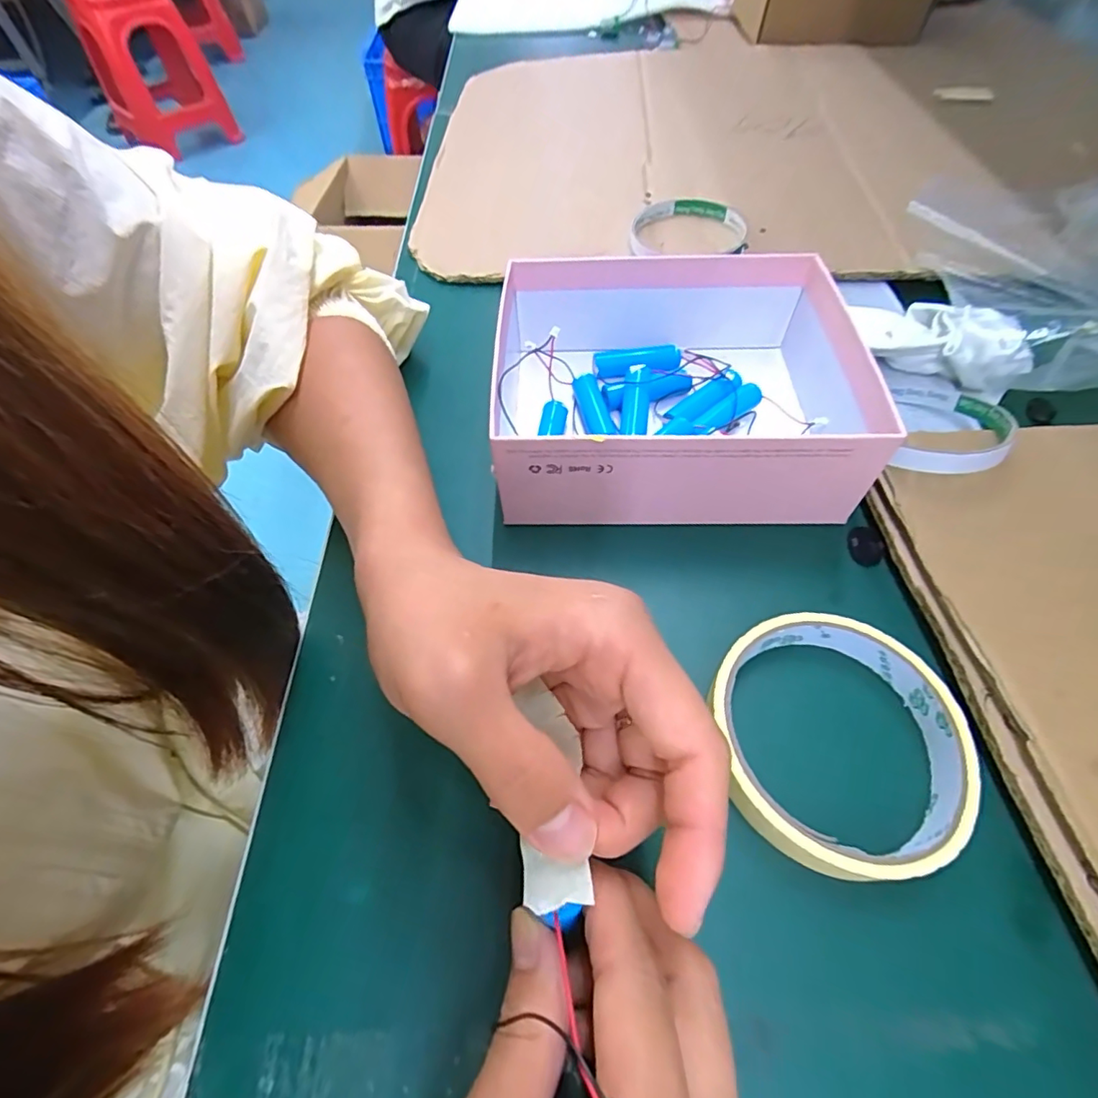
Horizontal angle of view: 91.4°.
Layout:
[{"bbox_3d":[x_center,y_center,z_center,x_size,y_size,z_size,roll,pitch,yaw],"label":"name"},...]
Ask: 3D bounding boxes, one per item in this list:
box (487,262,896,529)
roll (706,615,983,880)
[{"bbox_3d":[0.060,-0.087,0.271,0.173,0.050,0.150,1,57,3],"label":"box"},{"bbox_3d":[0.105,0.068,0.195,0.087,0.021,0.087,-1,57,1],"label":"roll"}]

